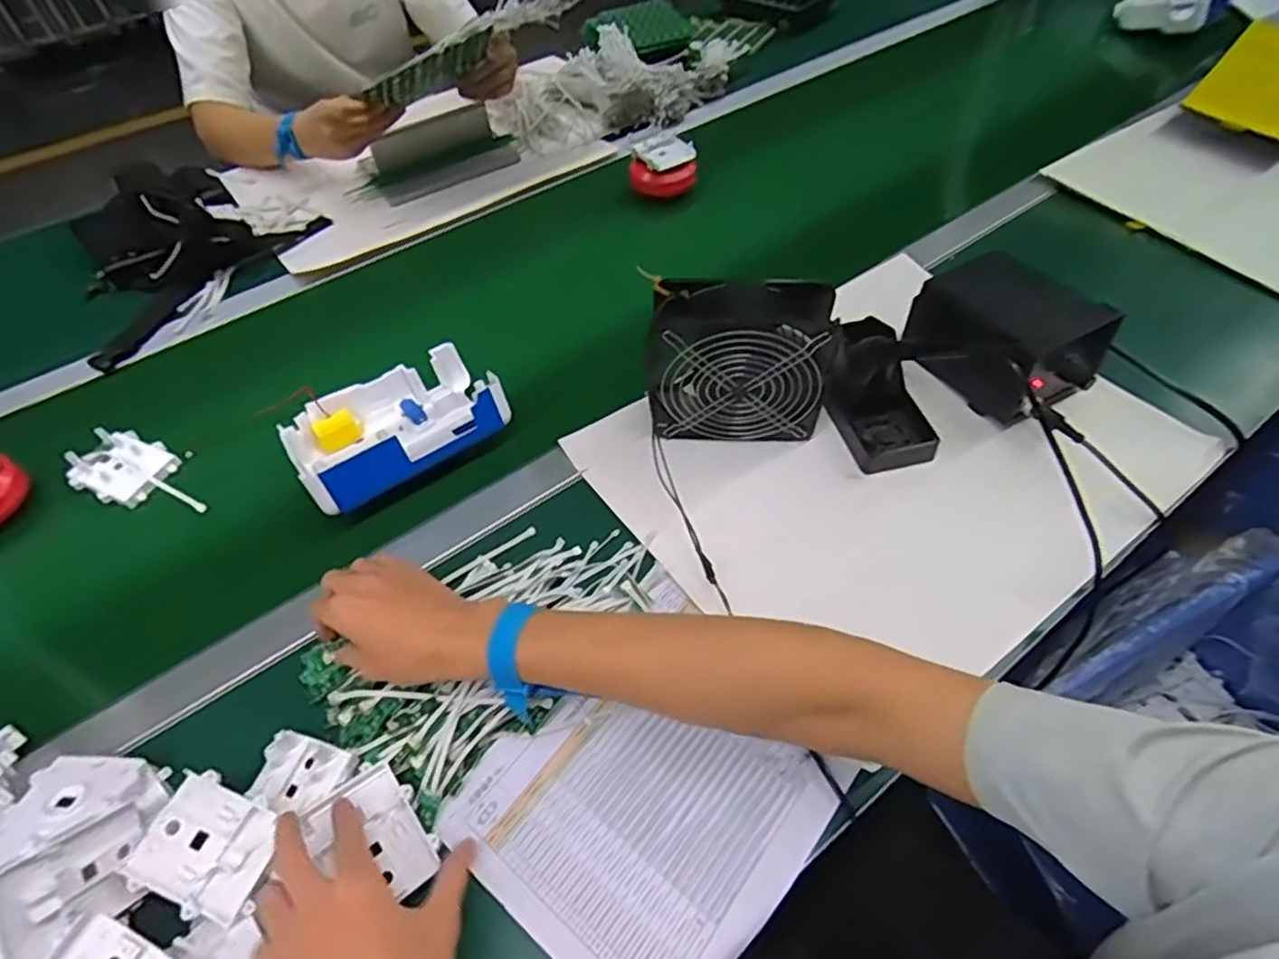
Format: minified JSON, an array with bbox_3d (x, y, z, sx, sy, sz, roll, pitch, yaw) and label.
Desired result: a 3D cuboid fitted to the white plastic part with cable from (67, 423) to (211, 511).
[{"bbox_3d":[-0.468,-0.004,0.645,0.150,0.024,0.069,17,55,14],"label":"white plastic part with cable"}]

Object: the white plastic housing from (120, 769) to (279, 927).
[{"bbox_3d":[-0.271,0.233,0.431,0.078,0.018,0.065,26,59,6],"label":"white plastic housing"}]

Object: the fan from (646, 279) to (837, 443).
[{"bbox_3d":[0.087,-0.100,0.609,0.155,0.150,0.064,1,53,2],"label":"fan"}]

